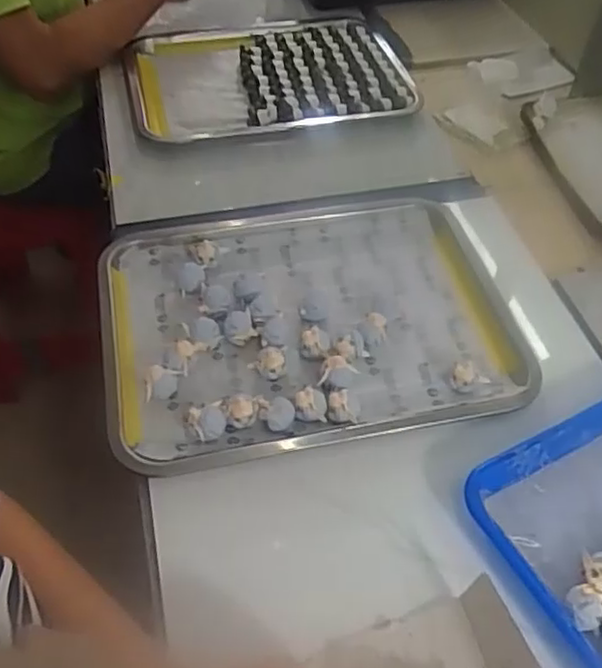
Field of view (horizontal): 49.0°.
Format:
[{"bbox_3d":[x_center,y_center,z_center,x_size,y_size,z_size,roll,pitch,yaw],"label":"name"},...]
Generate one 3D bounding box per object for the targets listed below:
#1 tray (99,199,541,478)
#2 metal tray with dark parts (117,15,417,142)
[{"bbox_3d":[0.006,-0.018,0.602,0.359,0.024,0.275,-9,51,-8],"label":"tray"},{"bbox_3d":[-0.043,-0.347,0.862,0.351,0.031,0.261,-5,52,-5],"label":"metal tray with dark parts"}]

